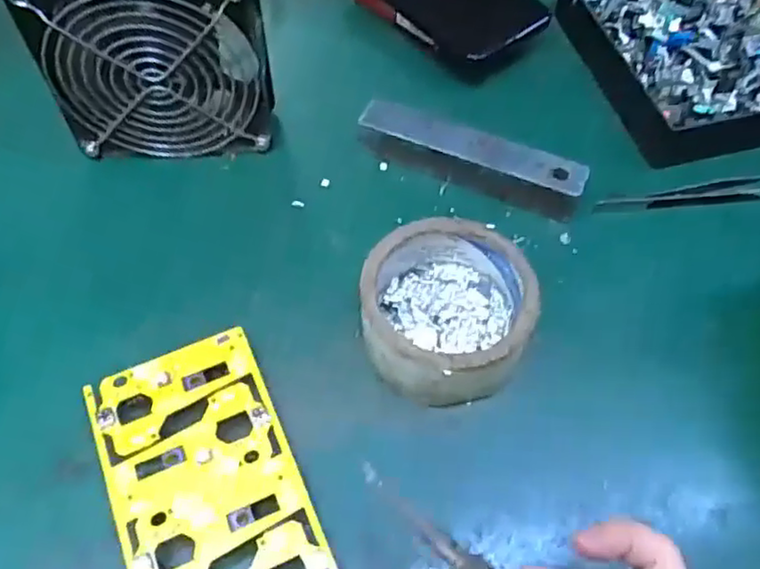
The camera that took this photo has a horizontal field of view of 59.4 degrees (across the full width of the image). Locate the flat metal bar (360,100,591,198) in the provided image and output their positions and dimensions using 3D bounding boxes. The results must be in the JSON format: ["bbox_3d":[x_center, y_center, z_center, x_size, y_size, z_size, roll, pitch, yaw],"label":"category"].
[{"bbox_3d":[0.054,-0.077,0.404,0.137,0.029,0.022,21,59,12],"label":"flat metal bar"}]

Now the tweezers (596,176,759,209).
[{"bbox_3d":[0.184,-0.052,0.394,0.109,0.004,0.020,-10,58,-6],"label":"tweezers"}]

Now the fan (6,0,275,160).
[{"bbox_3d":[-0.123,-0.128,0.381,0.120,0.120,0.047,-2,57,-2],"label":"fan"}]

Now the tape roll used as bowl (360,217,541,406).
[{"bbox_3d":[0.034,0.013,0.337,0.081,0.042,0.086,0,57,0],"label":"tape roll used as bowl"}]

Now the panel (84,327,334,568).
[{"bbox_3d":[-0.076,0.089,0.293,0.076,0.007,0.137,-21,60,-13],"label":"panel"}]

